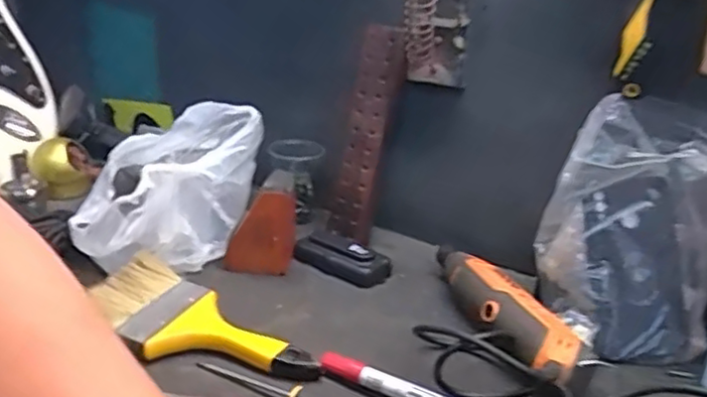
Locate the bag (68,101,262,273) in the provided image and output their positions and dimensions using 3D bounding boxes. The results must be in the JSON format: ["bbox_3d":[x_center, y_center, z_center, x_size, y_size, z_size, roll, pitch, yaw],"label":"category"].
[{"bbox_3d":[-0.195,-0.006,0.687,0.181,0.148,0.138,1,20,-4],"label":"bag"}]

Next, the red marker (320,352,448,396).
[{"bbox_3d":[0.033,0.148,0.518,0.130,0.013,0.012,14,23,27],"label":"red marker"}]

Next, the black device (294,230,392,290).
[{"bbox_3d":[-0.013,0.064,0.716,0.106,0.035,0.033,15,23,29],"label":"black device"}]

